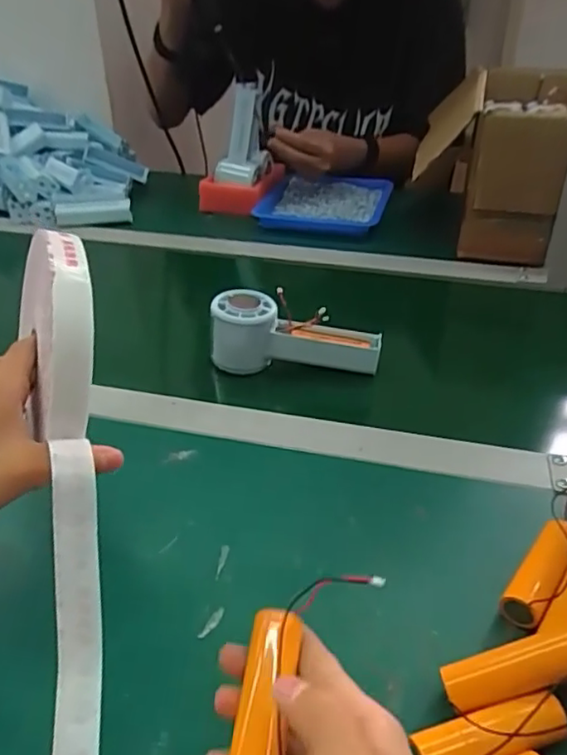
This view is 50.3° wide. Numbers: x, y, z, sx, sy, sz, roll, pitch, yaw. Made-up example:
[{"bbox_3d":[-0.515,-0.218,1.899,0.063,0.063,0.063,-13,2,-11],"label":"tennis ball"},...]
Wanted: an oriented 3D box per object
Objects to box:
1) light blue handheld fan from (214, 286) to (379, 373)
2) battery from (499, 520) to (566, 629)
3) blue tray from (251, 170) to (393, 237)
[{"bbox_3d":[0.011,-0.038,0.546,0.149,0.060,0.048,3,34,3],"label":"light blue handheld fan"},{"bbox_3d":[0.147,0.112,0.346,0.023,0.023,0.071,24,40,30],"label":"battery"},{"bbox_3d":[0.056,-0.255,0.895,0.180,0.025,0.198,8,35,10],"label":"blue tray"}]

